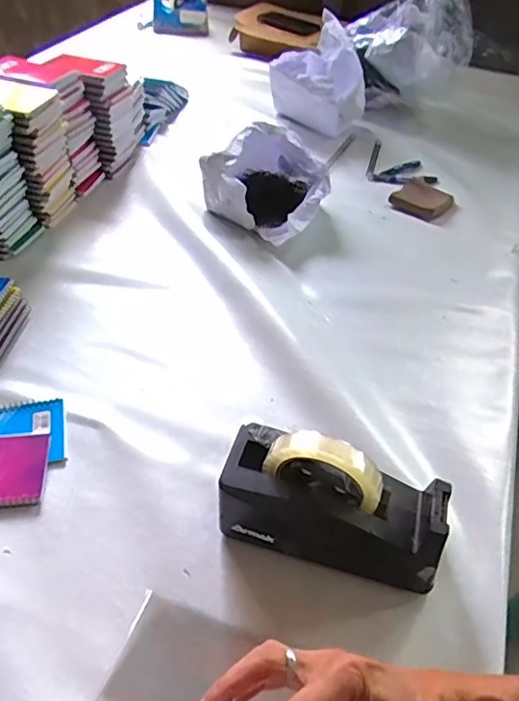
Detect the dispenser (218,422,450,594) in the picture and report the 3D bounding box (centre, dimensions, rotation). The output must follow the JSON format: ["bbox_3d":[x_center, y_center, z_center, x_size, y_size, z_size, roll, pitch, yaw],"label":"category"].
[{"bbox_3d":[0.066,0.133,0.497,0.191,0.132,0.070,15,45,13],"label":"dispenser"}]

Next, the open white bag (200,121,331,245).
[{"bbox_3d":[0.017,-0.284,0.919,0.189,0.126,0.170,22,47,19],"label":"open white bag"}]

